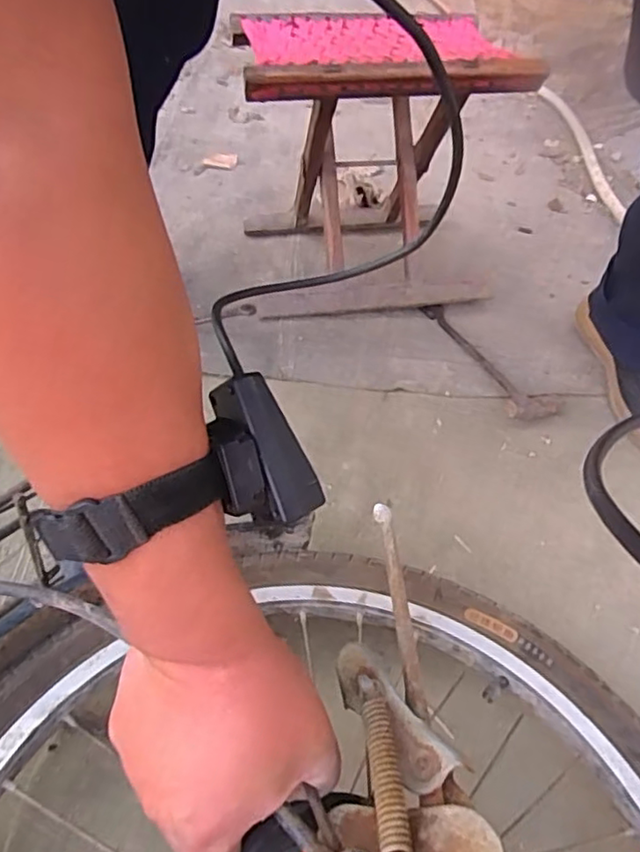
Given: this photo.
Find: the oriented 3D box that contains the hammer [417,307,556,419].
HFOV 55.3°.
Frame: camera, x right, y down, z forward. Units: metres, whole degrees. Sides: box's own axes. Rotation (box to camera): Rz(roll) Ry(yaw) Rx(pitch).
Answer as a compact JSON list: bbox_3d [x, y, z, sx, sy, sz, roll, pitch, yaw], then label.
[{"bbox_3d":[0.204,-0.095,0.760,0.065,0.029,0.232,-12,48,-16],"label":"hammer"}]

